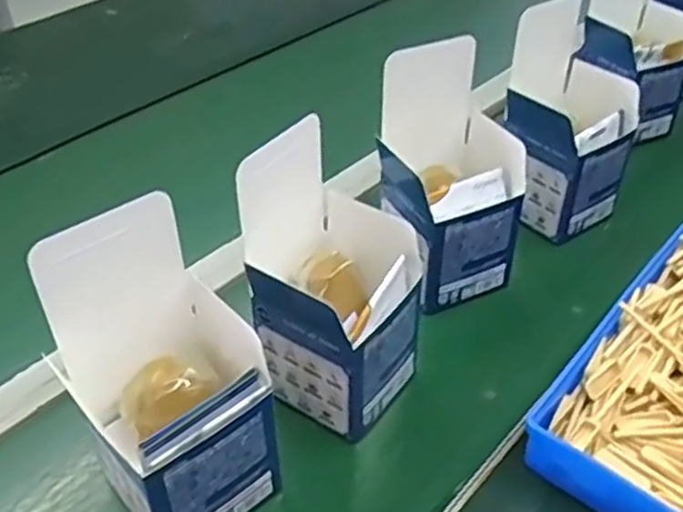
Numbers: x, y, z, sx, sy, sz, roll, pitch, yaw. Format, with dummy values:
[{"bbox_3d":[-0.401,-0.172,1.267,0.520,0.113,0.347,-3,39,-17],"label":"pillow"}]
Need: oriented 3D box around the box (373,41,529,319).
[{"bbox_3d":[0.084,-0.061,0.551,0.094,0.176,0.089,-17,43,-20],"label":"box"}]

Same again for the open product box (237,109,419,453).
[{"bbox_3d":[-0.003,0.016,0.458,0.085,0.168,0.095,21,49,28],"label":"open product box"}]

